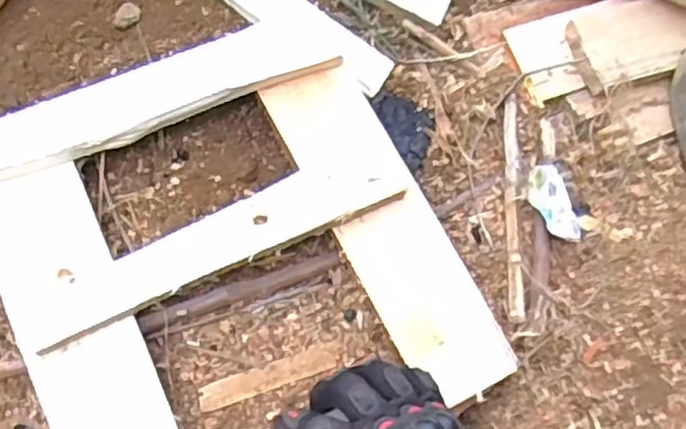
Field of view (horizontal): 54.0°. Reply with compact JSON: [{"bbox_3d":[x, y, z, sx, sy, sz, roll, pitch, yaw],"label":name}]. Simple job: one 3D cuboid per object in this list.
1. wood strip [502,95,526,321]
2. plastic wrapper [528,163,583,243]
[{"bbox_3d":[0.166,-0.014,0.653,0.015,0.015,0.249,5,57,4],"label":"wood strip"},{"bbox_3d":[0.201,-0.010,0.646,0.043,0.020,0.078,-16,71,-4],"label":"plastic wrapper"}]

